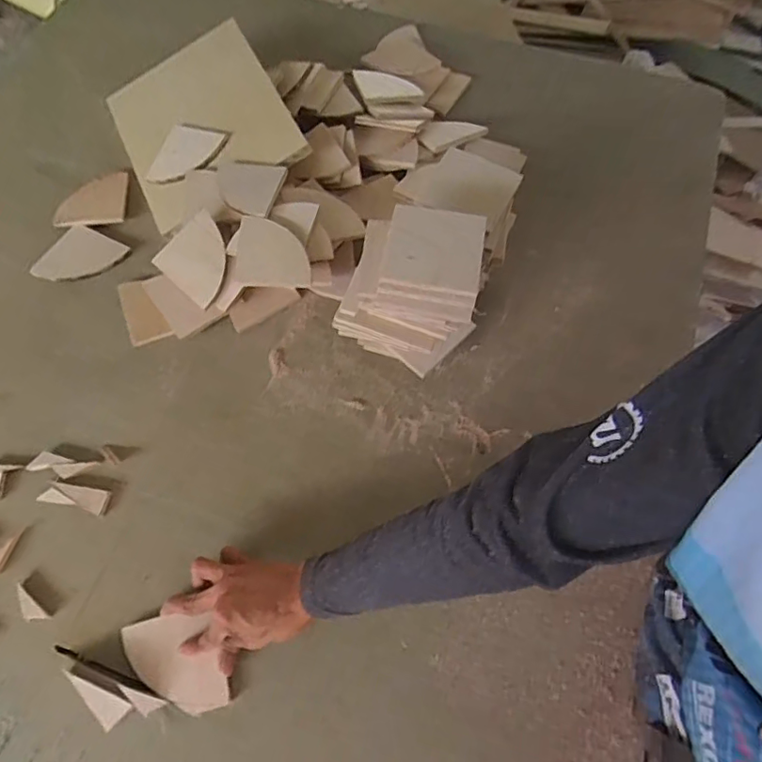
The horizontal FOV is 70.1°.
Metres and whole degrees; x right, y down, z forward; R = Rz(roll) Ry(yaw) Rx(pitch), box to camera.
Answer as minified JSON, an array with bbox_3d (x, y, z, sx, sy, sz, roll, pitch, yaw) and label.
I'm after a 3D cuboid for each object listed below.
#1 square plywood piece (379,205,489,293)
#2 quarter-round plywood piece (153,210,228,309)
[{"bbox_3d":[0.057,-0.140,0.570,0.100,0.009,0.101,9,65,4],"label":"square plywood piece"},{"bbox_3d":[-0.239,-0.160,0.724,0.095,0.009,0.094,-43,90,5],"label":"quarter-round plywood piece"}]

